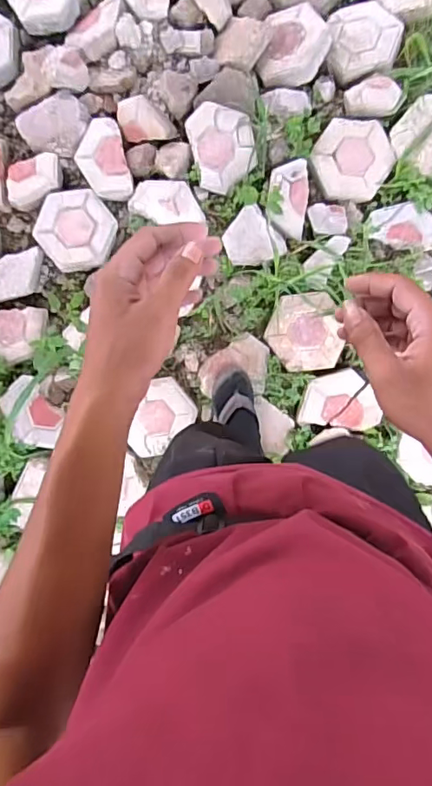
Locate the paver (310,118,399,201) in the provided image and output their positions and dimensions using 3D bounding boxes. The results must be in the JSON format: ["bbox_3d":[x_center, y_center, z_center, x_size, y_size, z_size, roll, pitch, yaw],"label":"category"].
[{"bbox_3d":[0.349,-0.596,1.326,0.186,0.038,0.207,29,91,3],"label":"paver"}]

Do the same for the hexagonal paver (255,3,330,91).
[{"bbox_3d":[0.202,-0.894,1.332,0.175,0.037,0.220,11,90,3],"label":"hexagonal paver"}]

